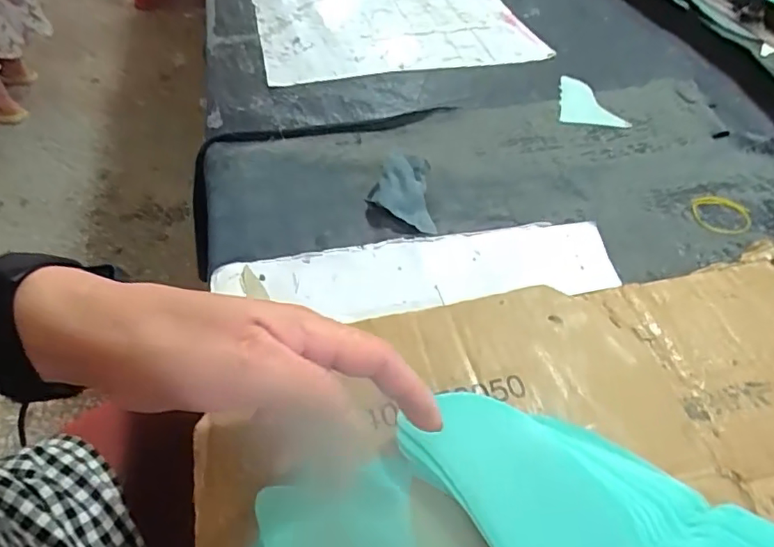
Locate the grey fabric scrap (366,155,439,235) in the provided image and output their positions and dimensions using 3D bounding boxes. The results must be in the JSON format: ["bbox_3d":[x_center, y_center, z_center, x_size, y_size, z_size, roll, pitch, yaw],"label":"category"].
[{"bbox_3d":[0.011,-0.066,0.439,0.050,0.028,0.061,0,48,-2],"label":"grey fabric scrap"}]

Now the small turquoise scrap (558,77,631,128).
[{"bbox_3d":[0.213,-0.183,0.567,0.067,0.004,0.089,4,48,2],"label":"small turquoise scrap"}]

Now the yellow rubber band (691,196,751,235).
[{"bbox_3d":[0.277,-0.050,0.444,0.047,0.004,0.045,12,49,9],"label":"yellow rubber band"}]

